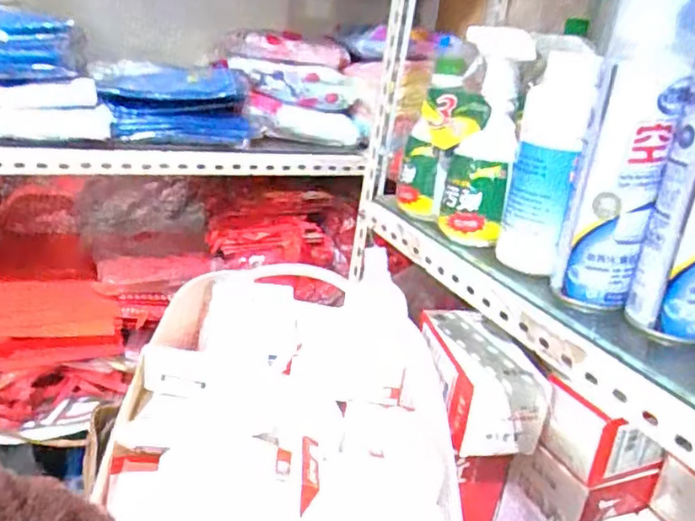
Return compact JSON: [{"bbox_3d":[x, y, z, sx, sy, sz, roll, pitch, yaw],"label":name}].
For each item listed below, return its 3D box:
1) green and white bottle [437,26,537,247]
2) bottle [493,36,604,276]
[{"bbox_3d":[0.134,-0.120,0.606,0.066,0.196,0.085,11,22,11],"label":"green and white bottle"},{"bbox_3d":[0.173,-0.084,0.535,0.054,0.193,0.057,14,22,17],"label":"bottle"}]

